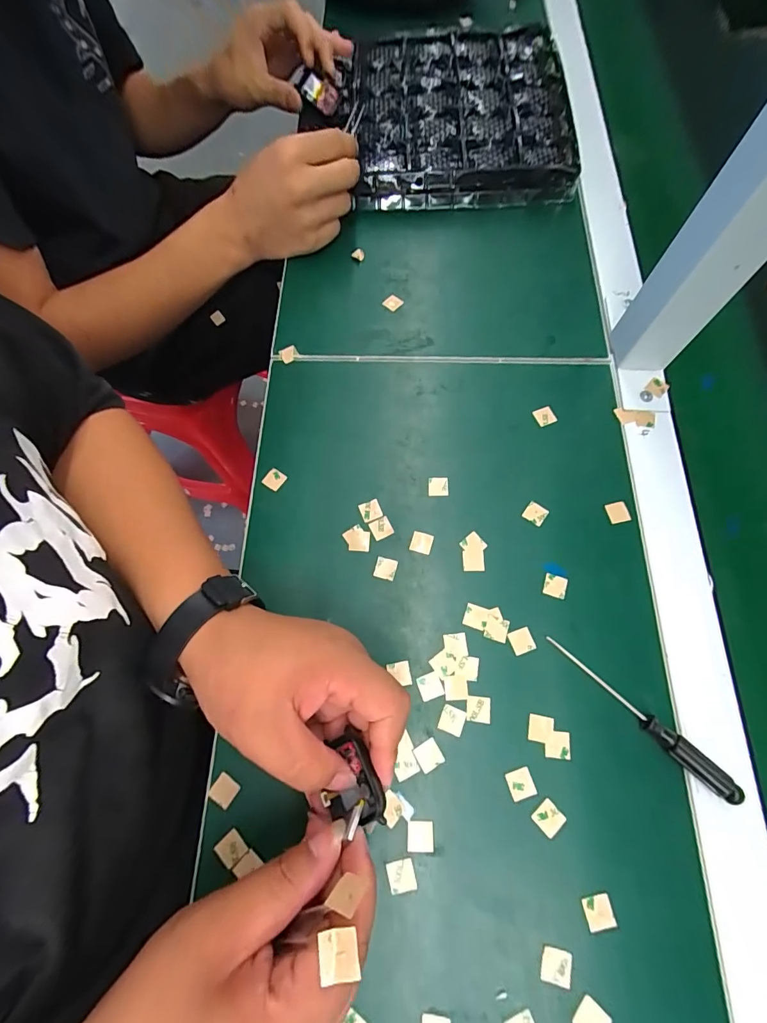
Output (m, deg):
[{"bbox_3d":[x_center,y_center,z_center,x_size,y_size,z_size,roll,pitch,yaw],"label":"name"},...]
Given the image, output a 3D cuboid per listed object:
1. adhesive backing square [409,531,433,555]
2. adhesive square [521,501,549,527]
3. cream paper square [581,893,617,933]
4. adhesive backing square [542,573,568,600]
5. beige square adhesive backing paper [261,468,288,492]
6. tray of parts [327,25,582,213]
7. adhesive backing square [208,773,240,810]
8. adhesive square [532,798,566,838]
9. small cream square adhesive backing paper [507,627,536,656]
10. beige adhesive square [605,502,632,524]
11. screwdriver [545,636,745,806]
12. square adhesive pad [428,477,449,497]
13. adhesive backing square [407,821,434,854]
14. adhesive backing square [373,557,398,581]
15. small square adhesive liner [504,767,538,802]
[{"bbox_3d":[0.029,0.024,0.316,0.015,0.004,0.015,17,81,-2],"label":"adhesive backing square"},{"bbox_3d":[0.116,0.002,0.321,0.015,0.004,0.015,37,86,8],"label":"adhesive square"},{"bbox_3d":[0.122,0.228,0.238,0.015,0.004,0.016,-11,65,0],"label":"cream paper square"},{"bbox_3d":[0.124,0.054,0.301,0.015,0.004,0.016,16,74,9],"label":"adhesive backing square"},{"bbox_3d":[-0.088,-0.025,0.336,0.015,0.004,0.016,36,83,6],"label":"beige square adhesive backing paper"},{"bbox_3d":[0.077,-0.447,0.468,0.244,0.034,0.272,-2,70,1],"label":"tray of parts"},{"bbox_3d":[-0.100,0.176,0.265,0.015,0.004,0.016,33,74,8],"label":"adhesive backing square"},{"bbox_3d":[0.101,0.186,0.255,0.015,0.004,0.016,-40,74,-13],"label":"adhesive square"},{"bbox_3d":[0.096,0.090,0.290,0.015,0.004,0.016,-20,74,-3],"label":"small cream square adhesive backing paper"},{"bbox_3d":[0.178,0.001,0.319,0.015,0.004,0.015,-15,75,4],"label":"beige adhesive square"},{"bbox_3d":[0.162,0.128,0.266,0.130,0.012,0.014,42,77,15],"label":"screwdriver"},{"bbox_3d":[0.043,-0.019,0.330,0.016,0.004,0.016,0,78,-2],"label":"square adhesive pad"},{"bbox_3d":[0.022,0.197,0.253,0.016,0.004,0.016,2,67,-1],"label":"adhesive backing square"},{"bbox_3d":[0.002,0.042,0.309,0.015,0.004,0.016,16,78,2],"label":"adhesive backing square"},{"bbox_3d":[0.085,0.170,0.261,0.016,0.004,0.016,-19,71,-2],"label":"small square adhesive liner"}]

